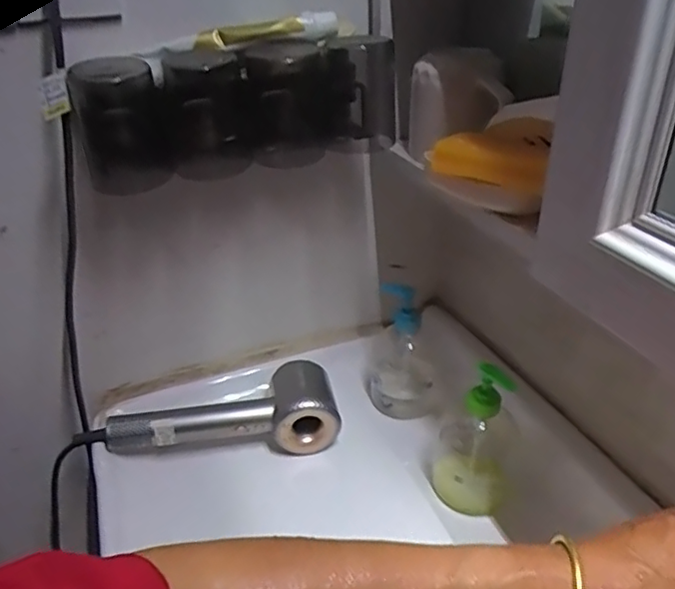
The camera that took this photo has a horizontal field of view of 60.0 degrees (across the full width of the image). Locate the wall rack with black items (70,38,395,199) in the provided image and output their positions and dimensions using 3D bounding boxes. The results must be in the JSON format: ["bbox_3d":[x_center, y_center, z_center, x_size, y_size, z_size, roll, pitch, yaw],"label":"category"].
[{"bbox_3d":[-0.079,-0.178,0.550,0.311,0.120,0.079,-17,34,-22],"label":"wall rack with black items"}]

